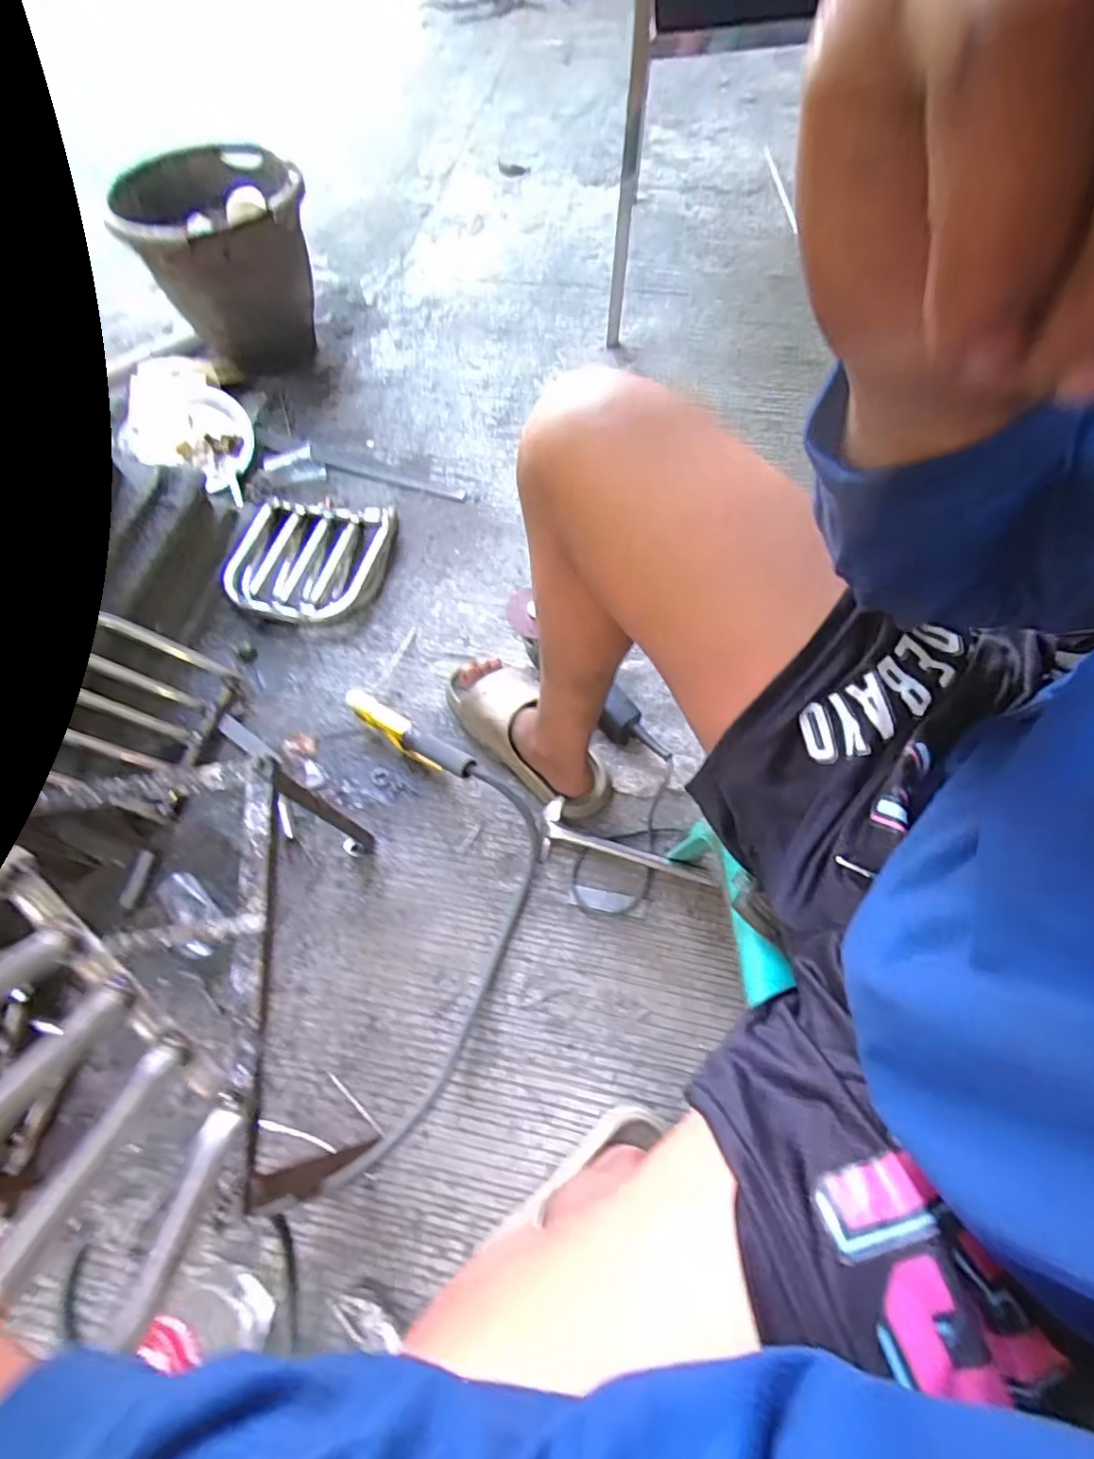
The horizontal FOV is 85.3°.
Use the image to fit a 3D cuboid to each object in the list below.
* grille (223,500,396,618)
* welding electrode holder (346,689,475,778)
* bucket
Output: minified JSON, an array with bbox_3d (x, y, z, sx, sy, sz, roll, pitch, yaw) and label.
[{"bbox_3d":[-0.408,-0.295,1.036,0.249,0.051,0.257,9,65,8],"label":"grille"},{"bbox_3d":[-0.191,0.014,0.846,0.235,0.111,0.032,31,70,17],"label":"welding electrode holder"},{"bbox_3d":[-0.628,-0.942,1.227,0.311,0.305,0.340,-1,64,3],"label":"bucket"}]

